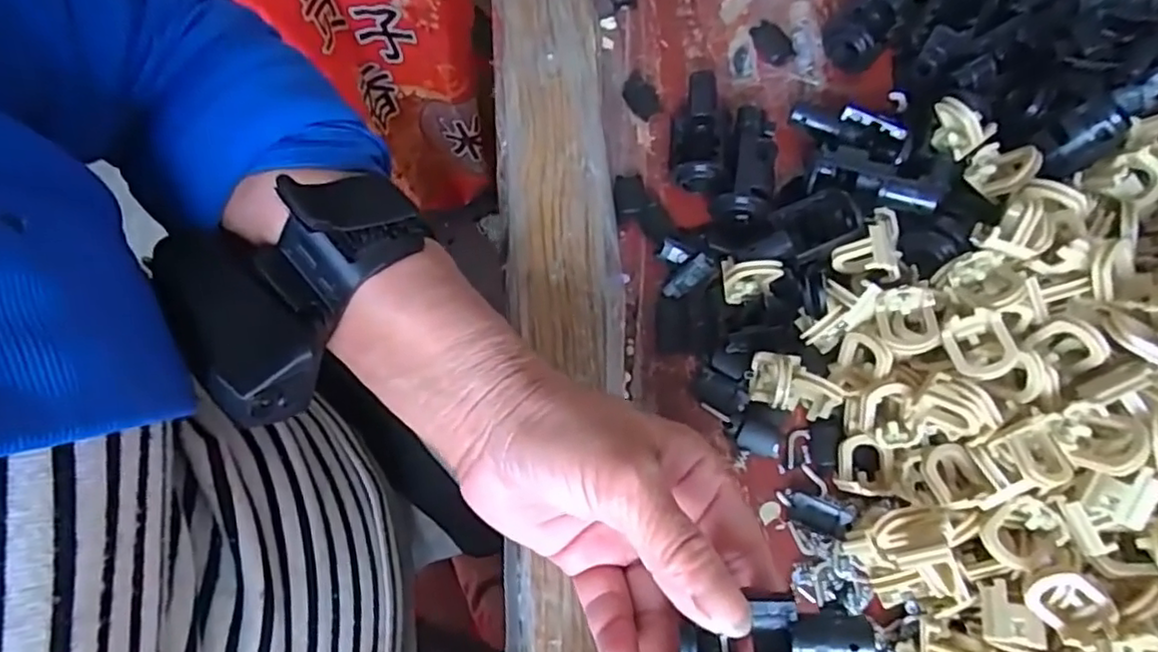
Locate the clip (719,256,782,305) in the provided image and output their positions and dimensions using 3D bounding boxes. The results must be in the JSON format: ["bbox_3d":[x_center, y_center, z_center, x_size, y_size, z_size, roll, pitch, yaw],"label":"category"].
[{"bbox_3d":[0.073,-0.019,0.280,0.025,0.021,0.014,2,76,0],"label":"clip"}]

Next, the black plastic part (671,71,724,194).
[{"bbox_3d":[0.053,-0.087,0.298,0.020,0.025,0.051,2,76,0],"label":"black plastic part"}]

